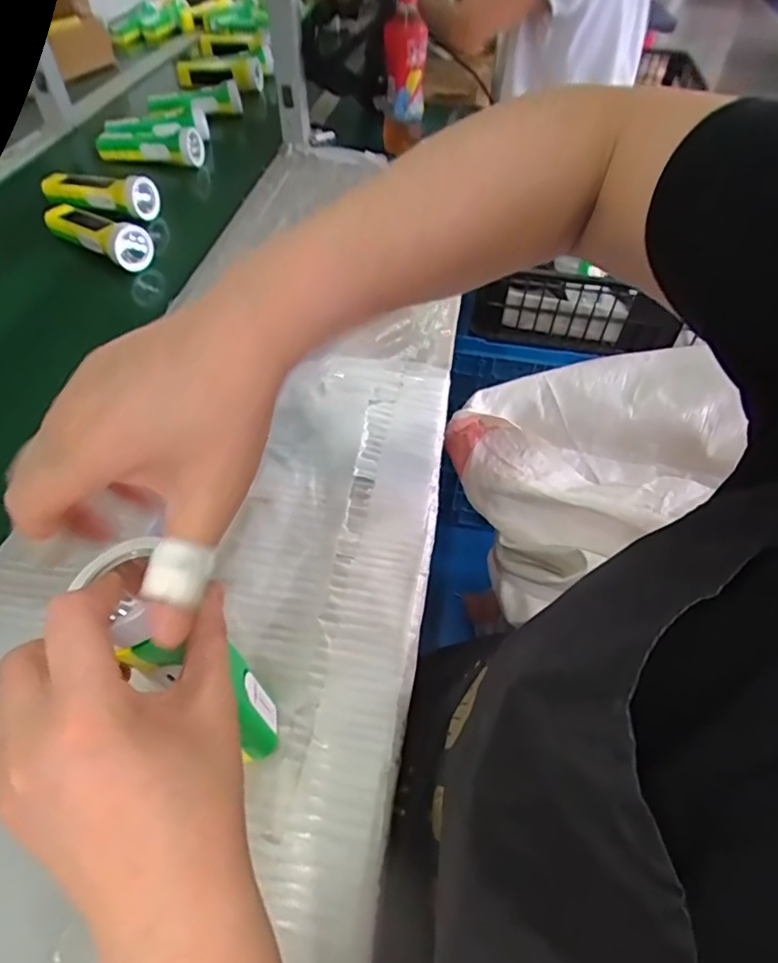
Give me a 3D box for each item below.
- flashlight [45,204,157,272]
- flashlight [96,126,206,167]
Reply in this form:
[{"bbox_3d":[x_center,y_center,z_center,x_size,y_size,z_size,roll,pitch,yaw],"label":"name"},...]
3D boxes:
[{"bbox_3d":[-0.379,-0.322,0.711,0.171,0.045,0.051,29,57,21],"label":"flashlight"},{"bbox_3d":[-0.383,-0.540,0.874,0.167,0.046,0.048,5,48,7],"label":"flashlight"}]

